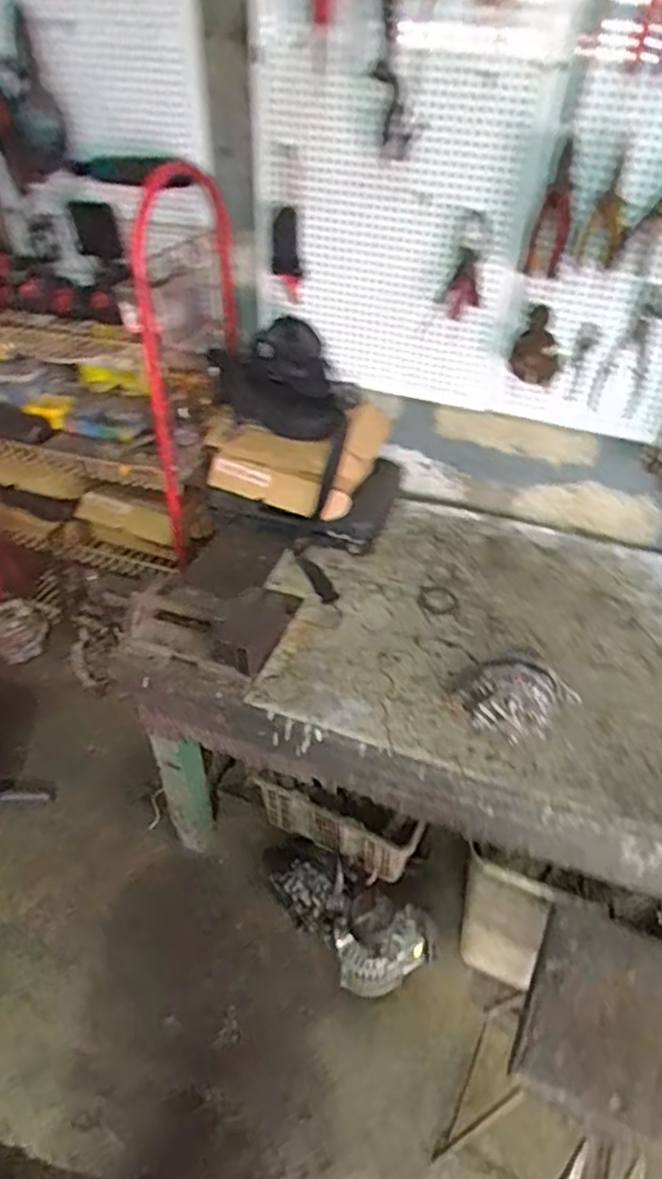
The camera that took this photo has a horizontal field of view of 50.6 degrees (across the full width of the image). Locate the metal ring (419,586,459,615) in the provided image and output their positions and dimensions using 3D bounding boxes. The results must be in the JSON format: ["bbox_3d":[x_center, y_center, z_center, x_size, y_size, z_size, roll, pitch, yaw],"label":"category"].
[{"bbox_3d":[0.212,0.020,1.372,0.077,0.007,0.079,14,43,13],"label":"metal ring"}]

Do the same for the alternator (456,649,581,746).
[{"bbox_3d":[0.288,0.175,1.102,0.186,0.124,0.113,13,43,12],"label":"alternator"}]

